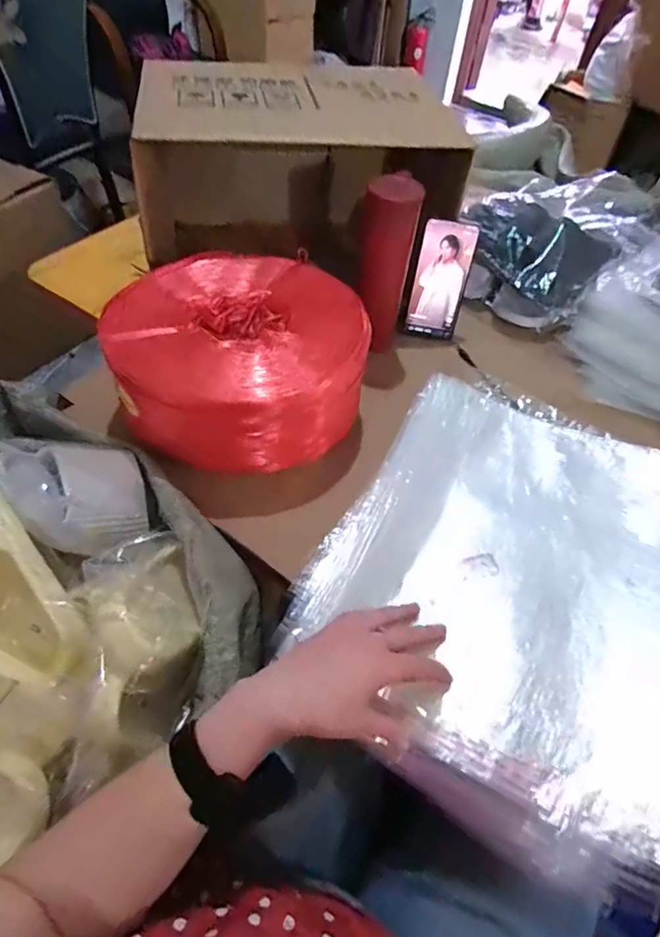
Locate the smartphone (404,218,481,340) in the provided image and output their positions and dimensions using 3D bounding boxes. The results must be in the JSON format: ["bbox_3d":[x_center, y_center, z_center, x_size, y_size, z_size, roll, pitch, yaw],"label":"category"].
[{"bbox_3d":[0.156,-0.263,0.726,0.072,0.153,0.006,12,32,3],"label":"smartphone"}]

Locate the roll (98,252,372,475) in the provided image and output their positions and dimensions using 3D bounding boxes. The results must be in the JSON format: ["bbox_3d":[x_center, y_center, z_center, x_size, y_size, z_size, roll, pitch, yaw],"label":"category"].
[{"bbox_3d":[-0.098,-0.128,0.614,0.275,0.140,0.213,14,52,6],"label":"roll"}]

